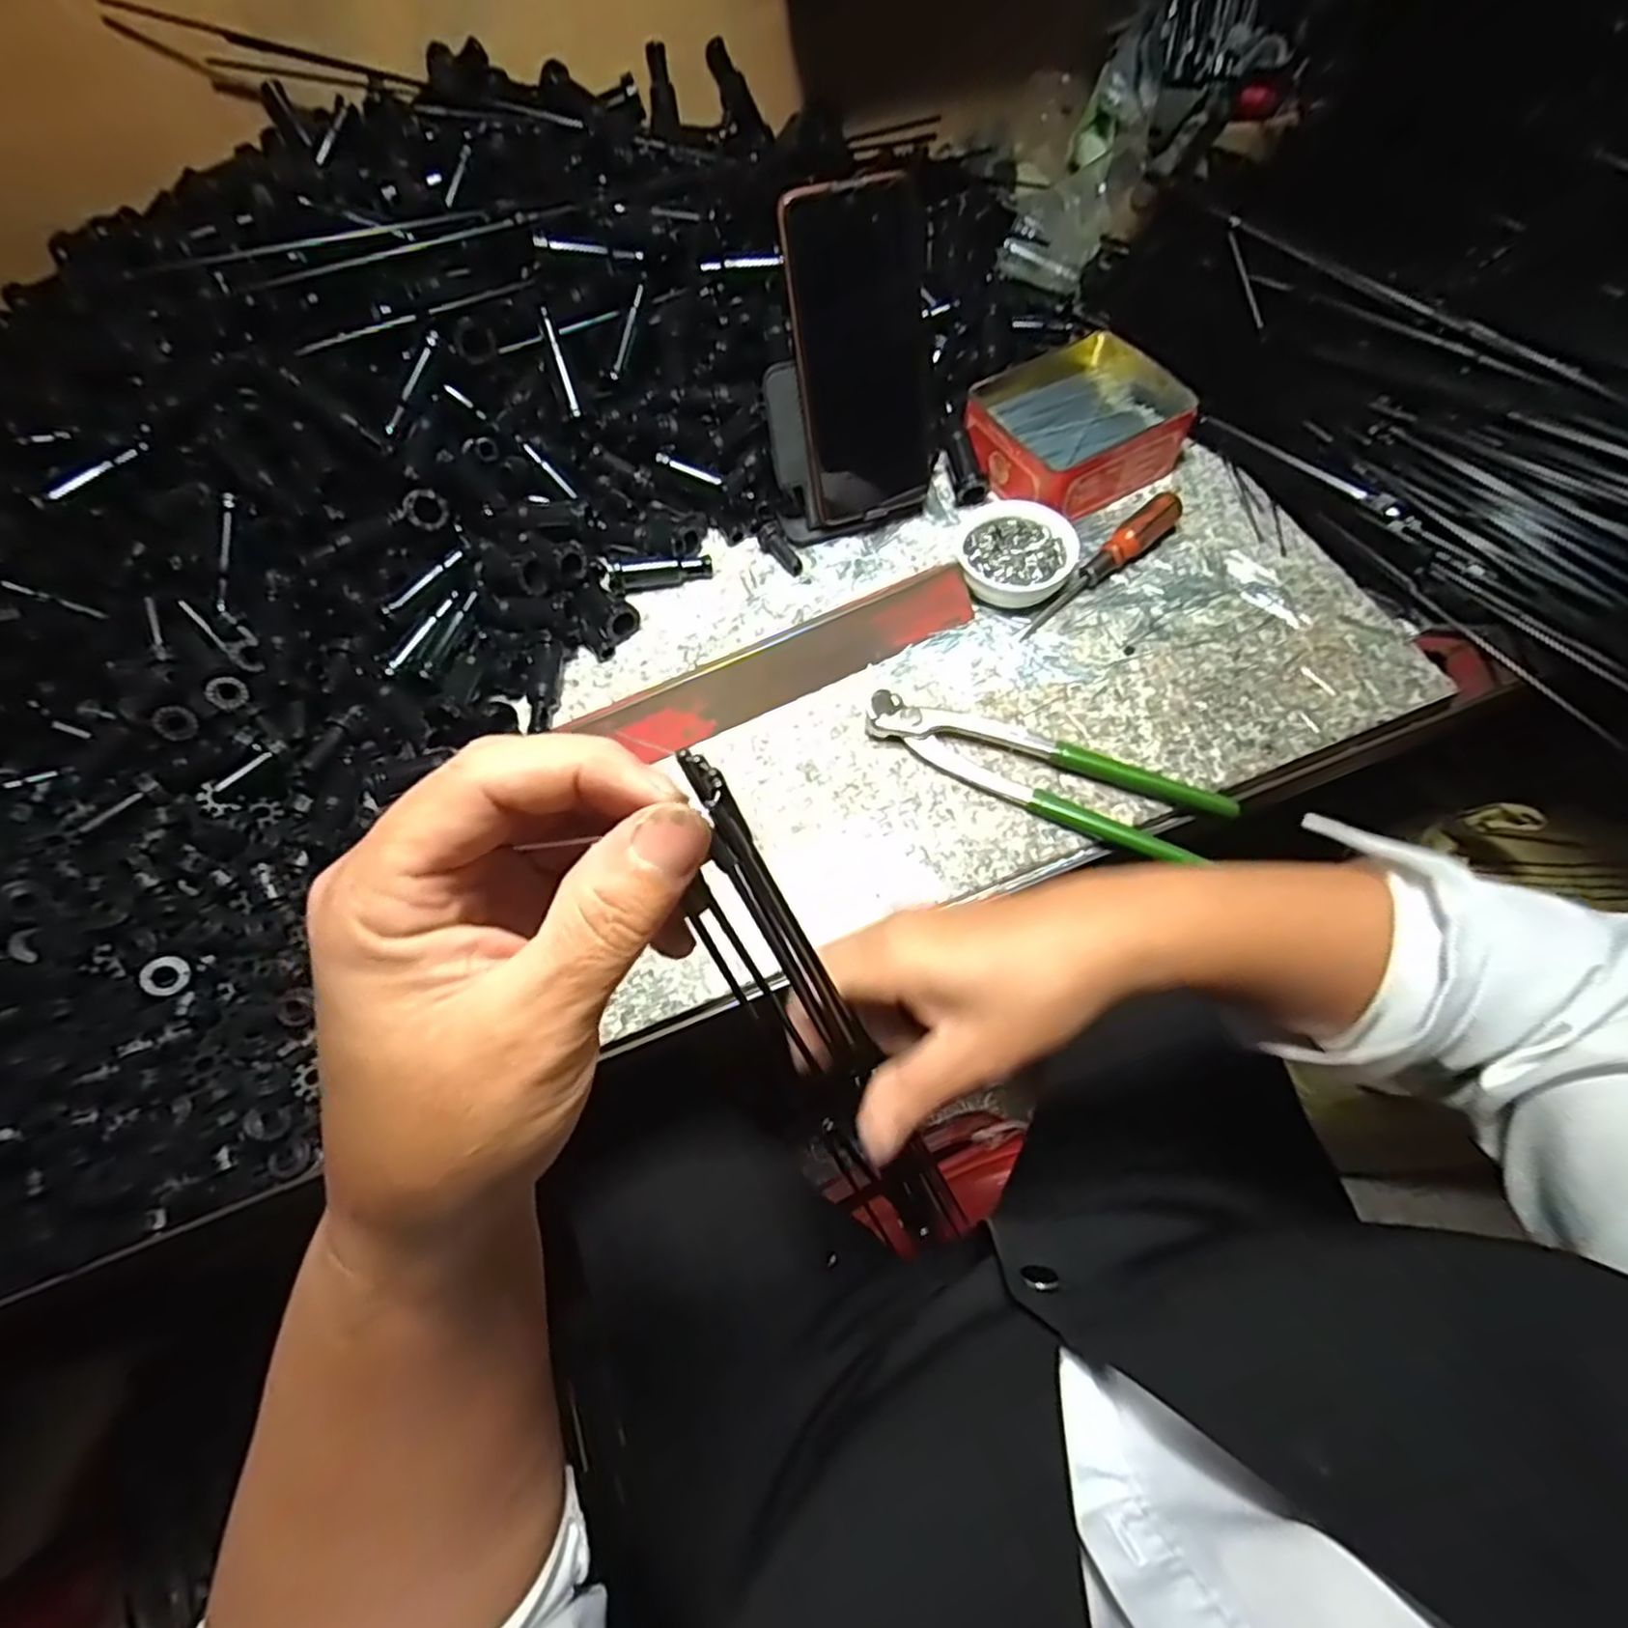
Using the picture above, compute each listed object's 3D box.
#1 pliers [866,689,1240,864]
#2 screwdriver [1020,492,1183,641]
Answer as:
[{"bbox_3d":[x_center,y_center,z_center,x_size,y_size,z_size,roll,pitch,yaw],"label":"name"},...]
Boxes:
[{"bbox_3d":[0.122,-0.026,0.410,0.190,0.018,0.049,26,68,15],"label":"pliers"},{"bbox_3d":[0.182,-0.158,0.470,0.138,0.026,0.018,-40,68,-15],"label":"screwdriver"}]

